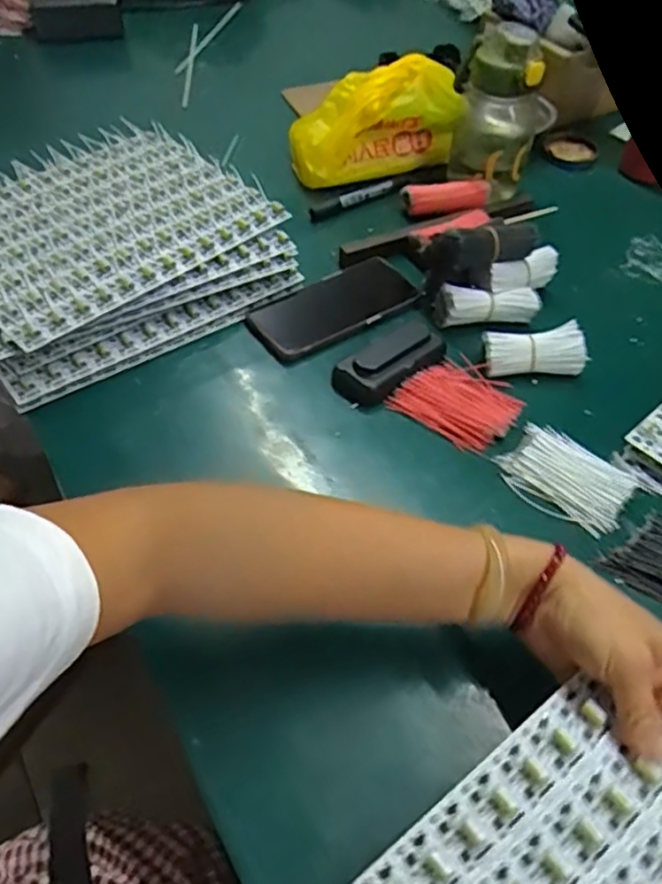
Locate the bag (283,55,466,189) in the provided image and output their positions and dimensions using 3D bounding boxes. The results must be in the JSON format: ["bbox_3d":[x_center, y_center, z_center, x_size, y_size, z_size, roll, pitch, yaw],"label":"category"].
[{"bbox_3d":[0.046,-0.377,0.769,0.186,0.107,0.096,-16,54,-13],"label":"bag"}]

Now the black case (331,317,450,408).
[{"bbox_3d":[0.054,-0.072,0.580,0.106,0.026,0.046,-36,59,-24],"label":"black case"}]

